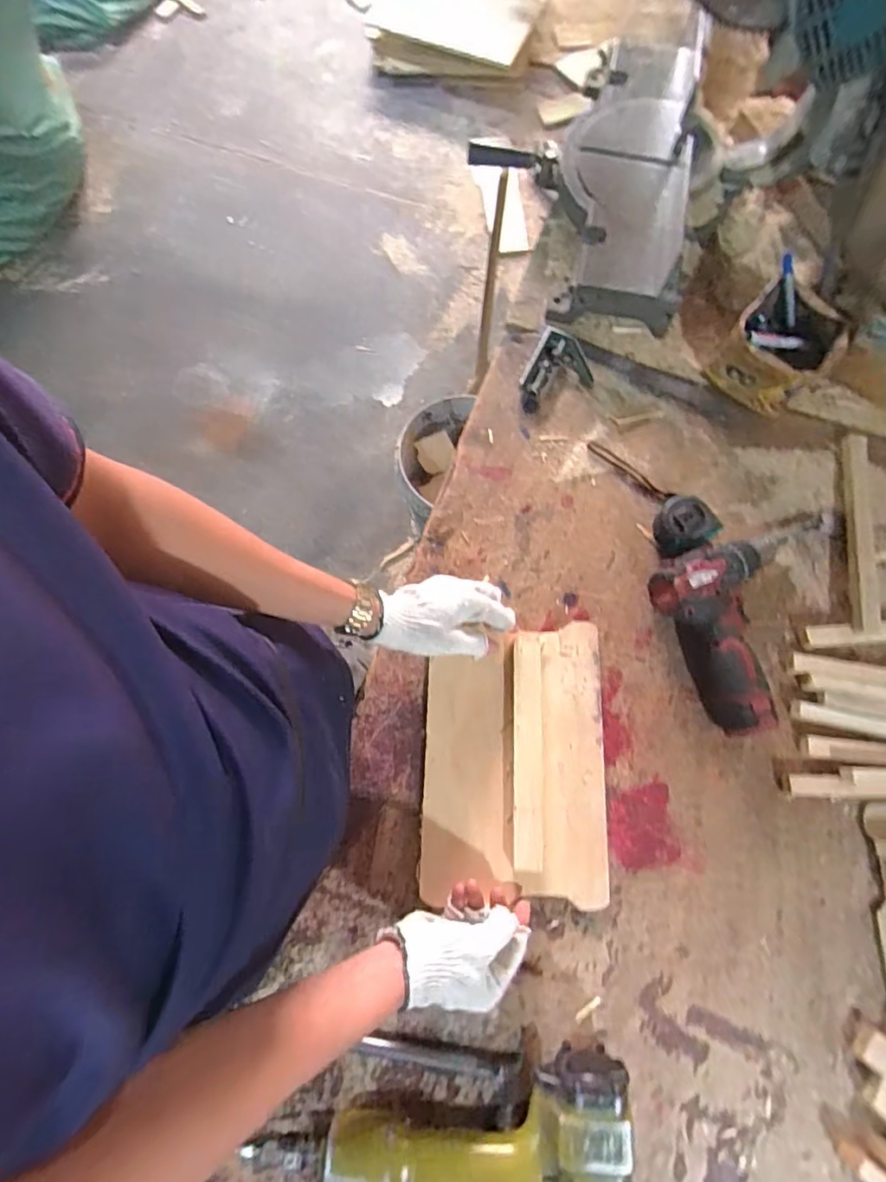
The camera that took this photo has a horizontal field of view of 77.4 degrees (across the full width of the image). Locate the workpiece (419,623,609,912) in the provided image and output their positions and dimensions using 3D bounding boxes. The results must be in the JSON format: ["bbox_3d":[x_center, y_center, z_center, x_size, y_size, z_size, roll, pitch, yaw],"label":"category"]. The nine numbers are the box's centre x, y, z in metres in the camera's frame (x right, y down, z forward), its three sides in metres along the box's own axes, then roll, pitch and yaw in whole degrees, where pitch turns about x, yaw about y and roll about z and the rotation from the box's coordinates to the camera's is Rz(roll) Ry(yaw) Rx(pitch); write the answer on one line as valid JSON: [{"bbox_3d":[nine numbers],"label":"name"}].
[{"bbox_3d":[0.074,0.171,0.571,0.183,0.018,0.264,2,75,1],"label":"workpiece"}]

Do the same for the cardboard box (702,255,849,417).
[{"bbox_3d":[0.412,-0.299,0.673,0.116,0.091,0.127,40,79,10],"label":"cardboard box"}]

